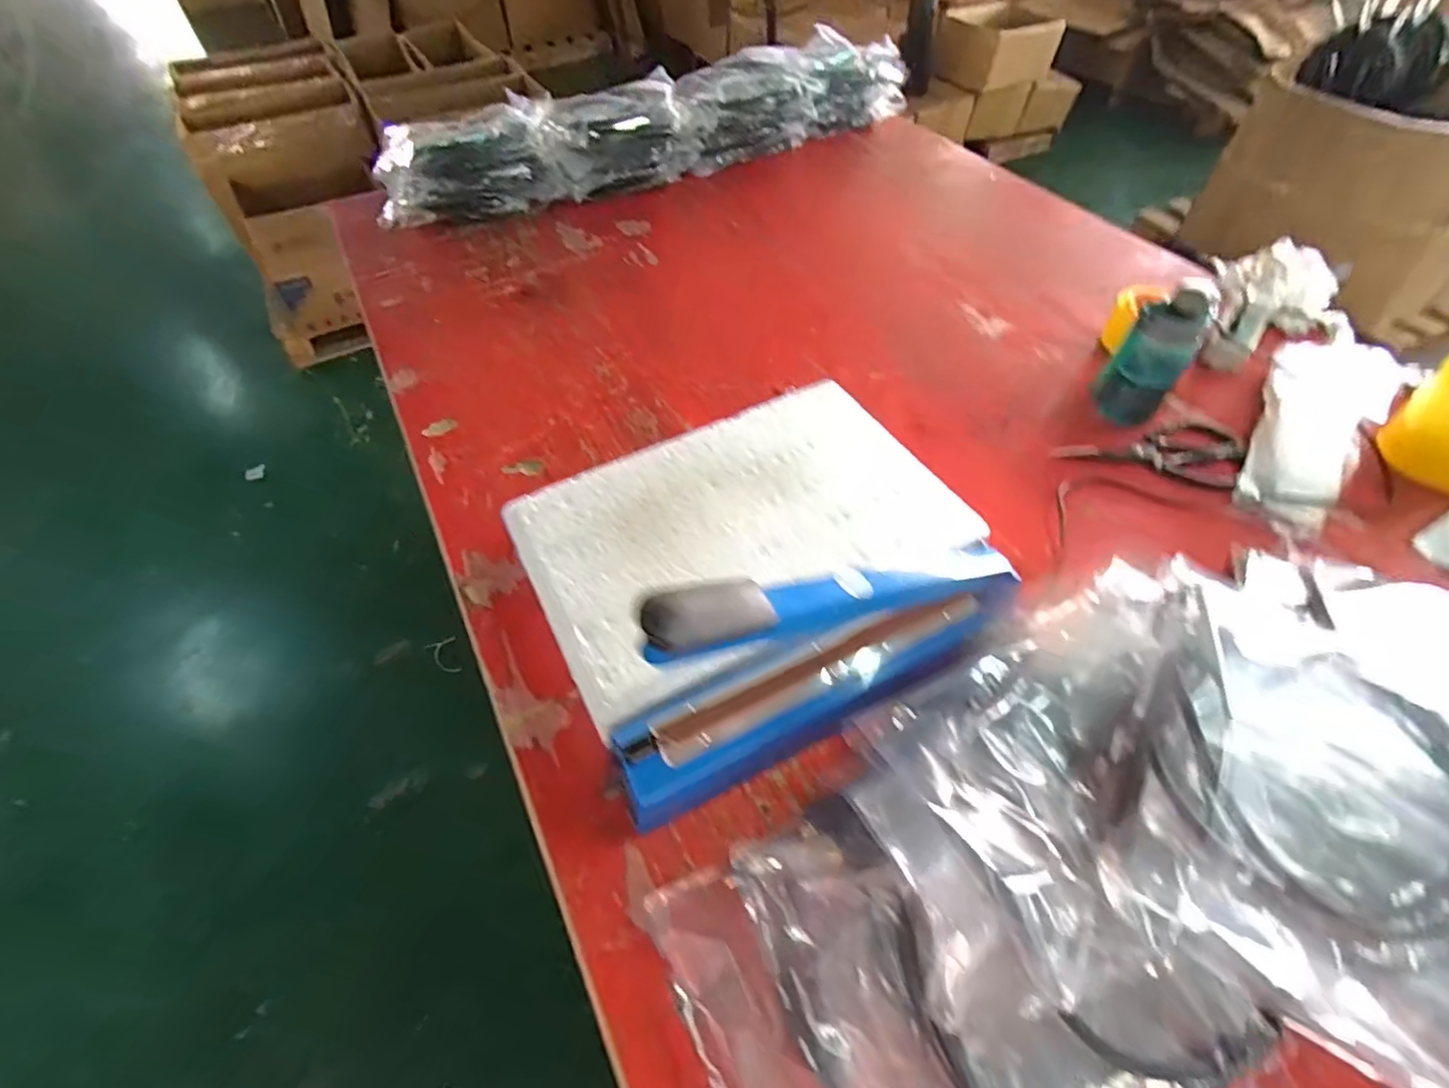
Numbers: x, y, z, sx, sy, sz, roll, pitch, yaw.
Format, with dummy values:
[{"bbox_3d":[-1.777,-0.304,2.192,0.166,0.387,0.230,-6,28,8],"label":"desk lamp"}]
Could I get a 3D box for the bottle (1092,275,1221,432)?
[{"bbox_3d":[0.516,-0.227,0.772,0.076,0.170,0.060,28,58,21],"label":"bottle"}]

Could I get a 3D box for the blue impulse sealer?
[{"bbox_3d":[0.084,0.067,0.512,0.367,0.218,0.082,-25,56,-17],"label":"blue impulse sealer"}]

